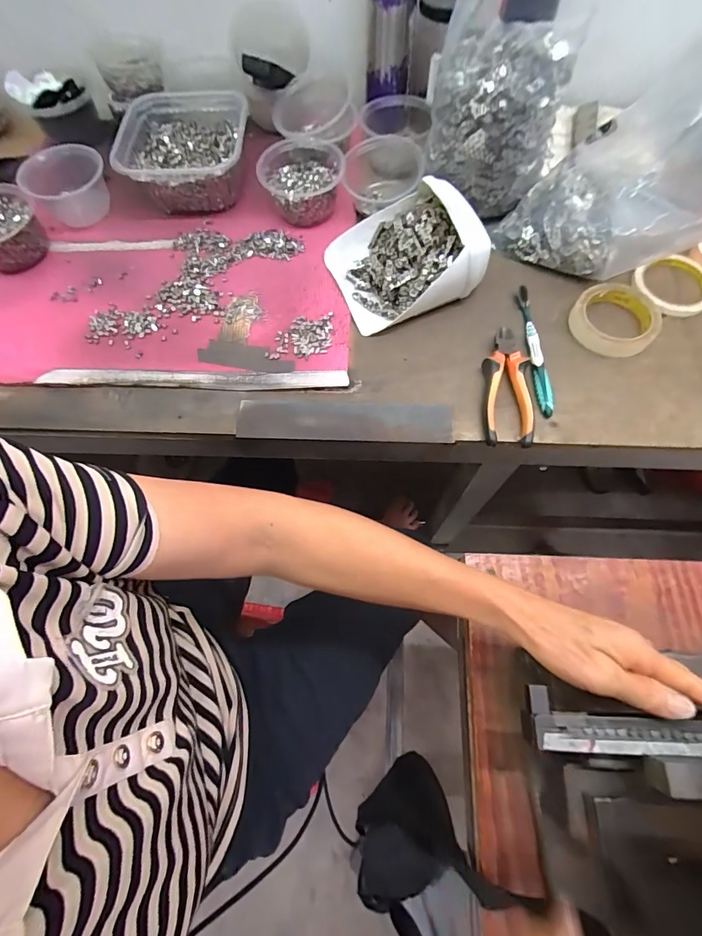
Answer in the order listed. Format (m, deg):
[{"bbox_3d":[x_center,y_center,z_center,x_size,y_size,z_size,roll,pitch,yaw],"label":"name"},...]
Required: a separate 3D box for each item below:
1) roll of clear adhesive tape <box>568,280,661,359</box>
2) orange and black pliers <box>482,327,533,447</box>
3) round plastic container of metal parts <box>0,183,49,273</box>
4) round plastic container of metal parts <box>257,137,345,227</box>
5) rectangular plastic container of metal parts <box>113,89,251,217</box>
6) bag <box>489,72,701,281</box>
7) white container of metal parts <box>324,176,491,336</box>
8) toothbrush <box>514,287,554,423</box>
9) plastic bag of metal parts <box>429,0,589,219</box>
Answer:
[{"bbox_3d":[0.325,-0.182,0.512,0.093,0.017,0.094,-1,70,2],"label":"roll of clear adhesive tape"},{"bbox_3d":[0.181,-0.095,0.484,0.053,0.024,0.144,3,70,4],"label":"orange and black pliers"},{"bbox_3d":[-0.472,-0.319,0.566,0.106,0.067,0.106,-1,66,2],"label":"round plastic container of metal parts"},{"bbox_3d":[-0.068,-0.393,0.578,0.110,0.052,0.107,-1,66,2],"label":"round plastic container of metal parts"},{"bbox_3d":[-0.233,-0.455,0.596,0.170,0.070,0.178,-2,66,1],"label":"rectangular plastic container of metal parts"},{"bbox_3d":[0.326,-0.347,0.497,0.226,0.153,0.165,30,73,12],"label":"bag"},{"bbox_3d":[0.065,-0.270,0.521,0.176,0.072,0.157,-16,69,-4],"label":"white container of metal parts"},{"bbox_3d":[0.221,-0.145,0.505,0.023,0.014,0.177,-5,70,1],"label":"toothbrush"},{"bbox_3d":[0.172,-0.423,0.511,0.147,0.157,0.114,16,70,8],"label":"plastic bag of metal parts"}]

